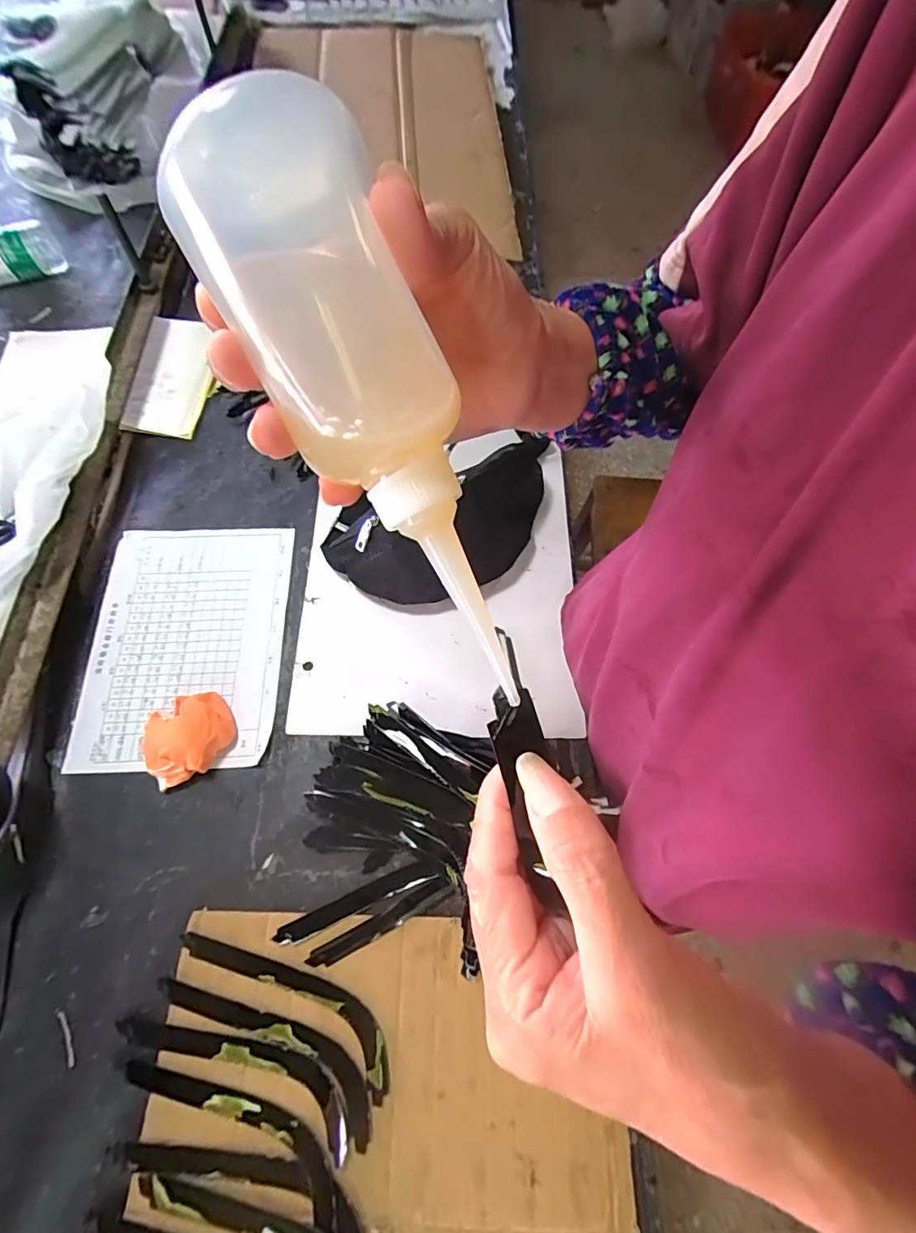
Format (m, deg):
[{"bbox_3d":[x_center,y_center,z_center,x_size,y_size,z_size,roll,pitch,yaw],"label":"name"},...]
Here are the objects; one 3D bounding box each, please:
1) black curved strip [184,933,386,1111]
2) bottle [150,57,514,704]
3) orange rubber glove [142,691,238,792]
[{"bbox_3d":[-0.142,0.326,0.439,0.211,0.005,0.046,30,70,12],"label":"black curved strip"},{"bbox_3d":[-0.022,-0.057,0.151,0.059,0.059,0.167,-24,89,-10],"label":"bottle"},{"bbox_3d":[-0.272,0.121,0.505,0.085,0.052,0.076,-19,68,-8],"label":"orange rubber glove"}]

